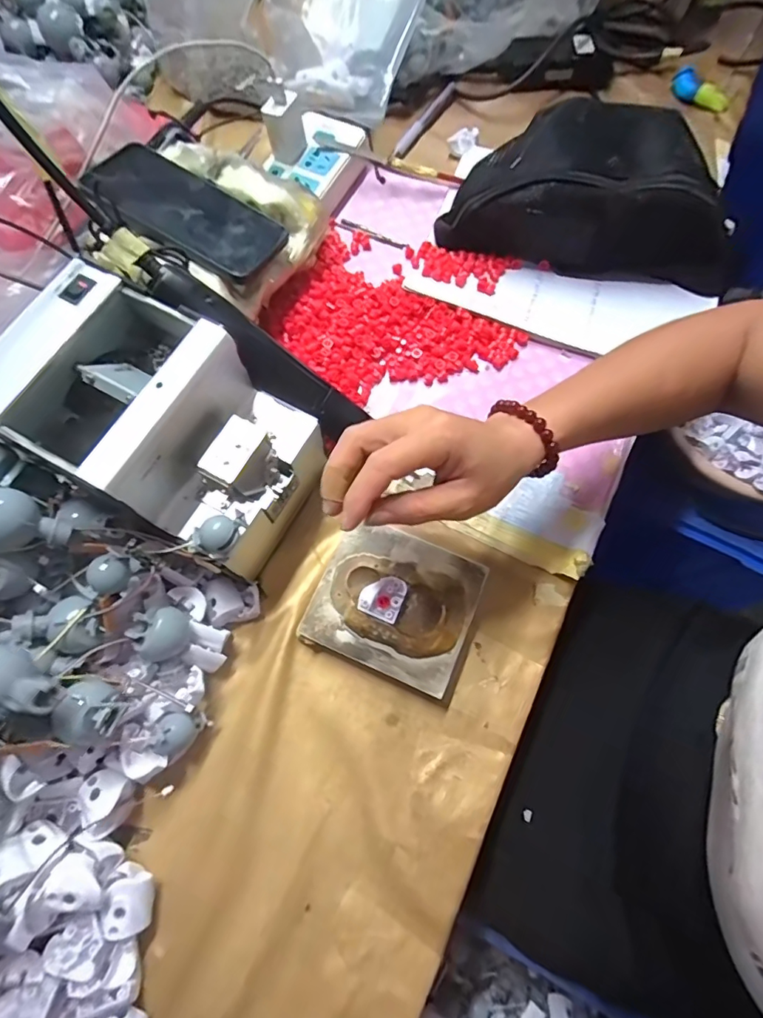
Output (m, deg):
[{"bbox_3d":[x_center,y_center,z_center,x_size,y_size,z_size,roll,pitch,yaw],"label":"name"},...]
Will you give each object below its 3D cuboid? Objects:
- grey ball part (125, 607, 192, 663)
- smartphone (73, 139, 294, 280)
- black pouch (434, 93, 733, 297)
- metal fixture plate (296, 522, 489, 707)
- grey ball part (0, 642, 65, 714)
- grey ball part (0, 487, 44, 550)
[{"bbox_3d":[-0.151,0.087,0.340,0.033,0.025,0.033,0,71,1],"label":"grey ball part"},{"bbox_3d":[-0.171,-0.258,0.424,0.171,0.008,0.084,30,62,5],"label":"smartphone"},{"bbox_3d":[0.204,-0.311,0.472,0.283,0.077,0.144,10,71,1],"label":"black pouch"},{"bbox_3d":[0.013,0.075,0.380,0.122,0.032,0.105,22,72,5],"label":"metal fixture plate"},{"bbox_3d":[-0.207,0.096,0.270,0.062,0.026,0.030,27,73,10],"label":"grey ball part"},{"bbox_3d":[-0.226,0.008,0.302,0.038,0.034,0.035,0,71,1],"label":"grey ball part"}]

